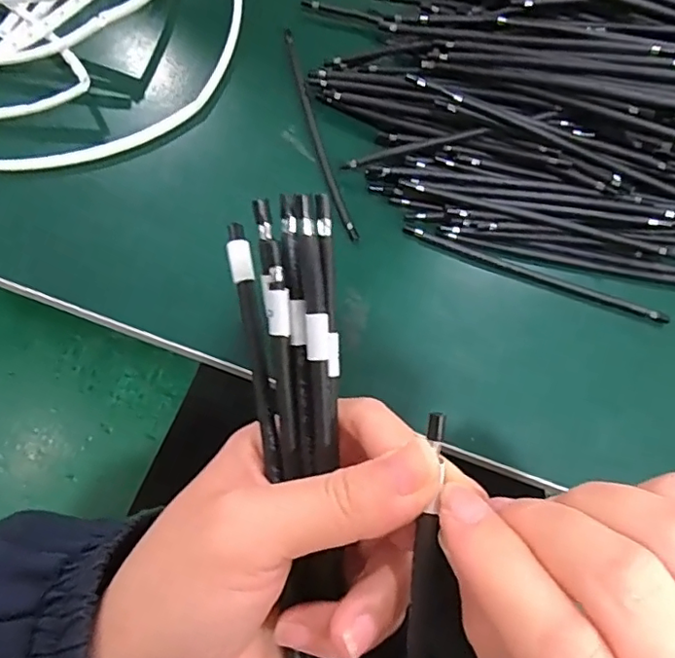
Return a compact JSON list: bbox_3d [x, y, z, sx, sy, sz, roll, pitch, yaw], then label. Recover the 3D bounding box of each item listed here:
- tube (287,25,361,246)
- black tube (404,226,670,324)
[{"bbox_3d":[-0.013,-0.126,0.362,0.008,0.004,0.158,-15,74,-6],"label":"tube"},{"bbox_3d":[0.117,-0.032,0.340,0.160,0.009,0.006,20,73,4],"label":"black tube"}]

